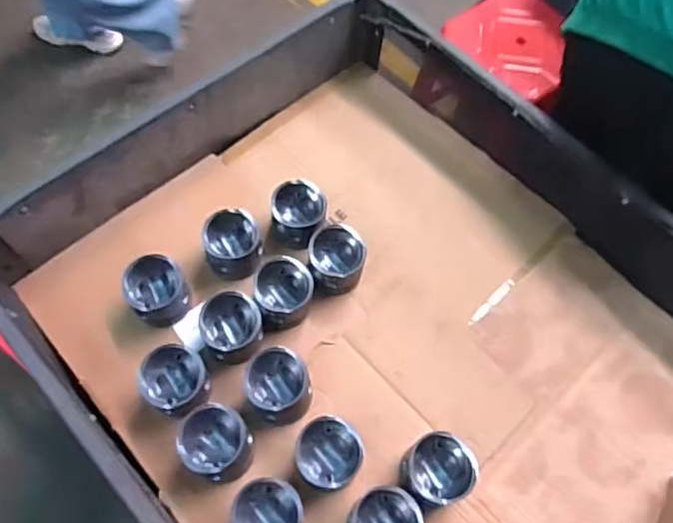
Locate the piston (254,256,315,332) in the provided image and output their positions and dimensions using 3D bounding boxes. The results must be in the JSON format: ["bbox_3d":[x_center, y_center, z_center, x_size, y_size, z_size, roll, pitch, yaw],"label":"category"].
[{"bbox_3d":[-0.079,0.049,0.892,0.087,0.069,0.095,-3,63,-5],"label":"piston"}]

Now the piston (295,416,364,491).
[{"bbox_3d":[-0.010,0.256,0.784,0.085,0.075,0.088,2,63,-3],"label":"piston"}]

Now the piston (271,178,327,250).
[{"bbox_3d":[-0.061,-0.074,0.934,0.087,0.059,0.094,2,63,-3],"label":"piston"}]

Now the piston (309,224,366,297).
[{"bbox_3d":[0.001,-0.003,0.915,0.089,0.074,0.092,3,63,-2],"label":"piston"}]

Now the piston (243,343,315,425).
[{"bbox_3d":[-0.080,0.176,0.821,0.097,0.070,0.086,43,68,17],"label":"piston"}]

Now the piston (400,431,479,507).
[{"bbox_3d":[0.130,0.276,0.780,0.091,0.077,0.084,2,63,-3],"label":"piston"}]

